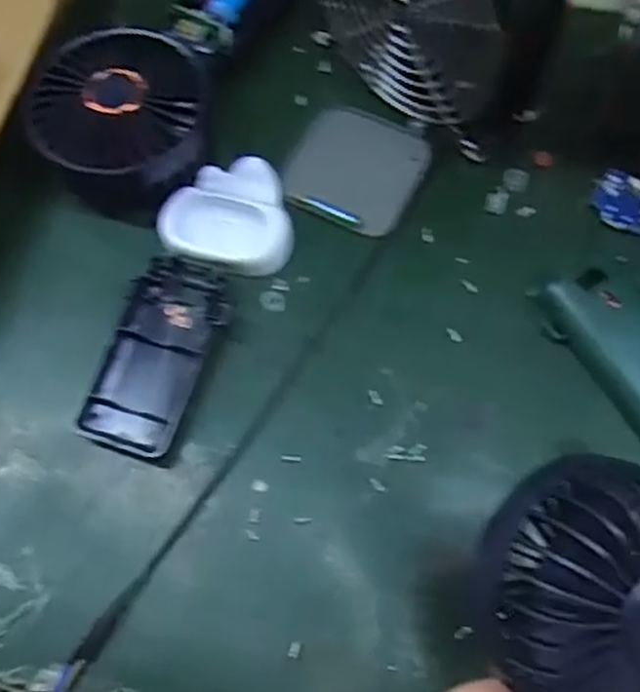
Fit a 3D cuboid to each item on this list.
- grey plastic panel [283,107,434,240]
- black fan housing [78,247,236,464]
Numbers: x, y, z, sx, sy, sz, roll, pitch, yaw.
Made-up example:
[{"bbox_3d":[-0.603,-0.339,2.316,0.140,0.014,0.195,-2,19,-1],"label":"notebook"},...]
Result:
[{"bbox_3d":[0.020,-0.094,0.395,0.065,0.004,0.069,22,72,9],"label":"grey plastic panel"},{"bbox_3d":[-0.075,0.004,0.353,0.046,0.014,0.093,18,72,7],"label":"black fan housing"}]

